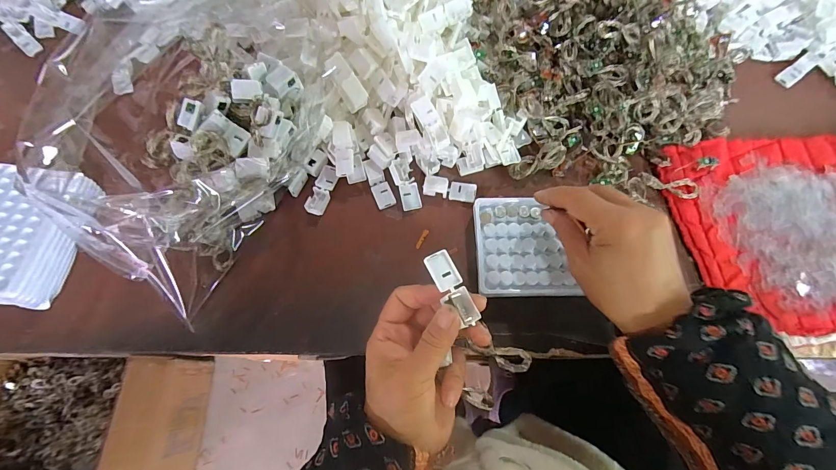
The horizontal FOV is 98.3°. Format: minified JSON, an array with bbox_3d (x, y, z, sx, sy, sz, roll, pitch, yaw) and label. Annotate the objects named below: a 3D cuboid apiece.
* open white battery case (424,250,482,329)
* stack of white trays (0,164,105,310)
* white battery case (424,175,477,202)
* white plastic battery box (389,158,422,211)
[{"bbox_3d":[0.025,0.037,0.259,0.019,0.015,0.054,-31,83,-8],"label":"open white battery case"},{"bbox_3d":[-0.382,-0.002,0.349,0.095,0.039,0.132,11,72,5],"label":"stack of white trays"},{"bbox_3d":[0.034,-0.048,0.377,0.054,0.011,0.020,7,72,4],"label":"white battery case"},{"bbox_3d":[-0.013,-0.054,0.378,0.021,0.012,0.056,-18,72,-4],"label":"white plastic battery box"}]

